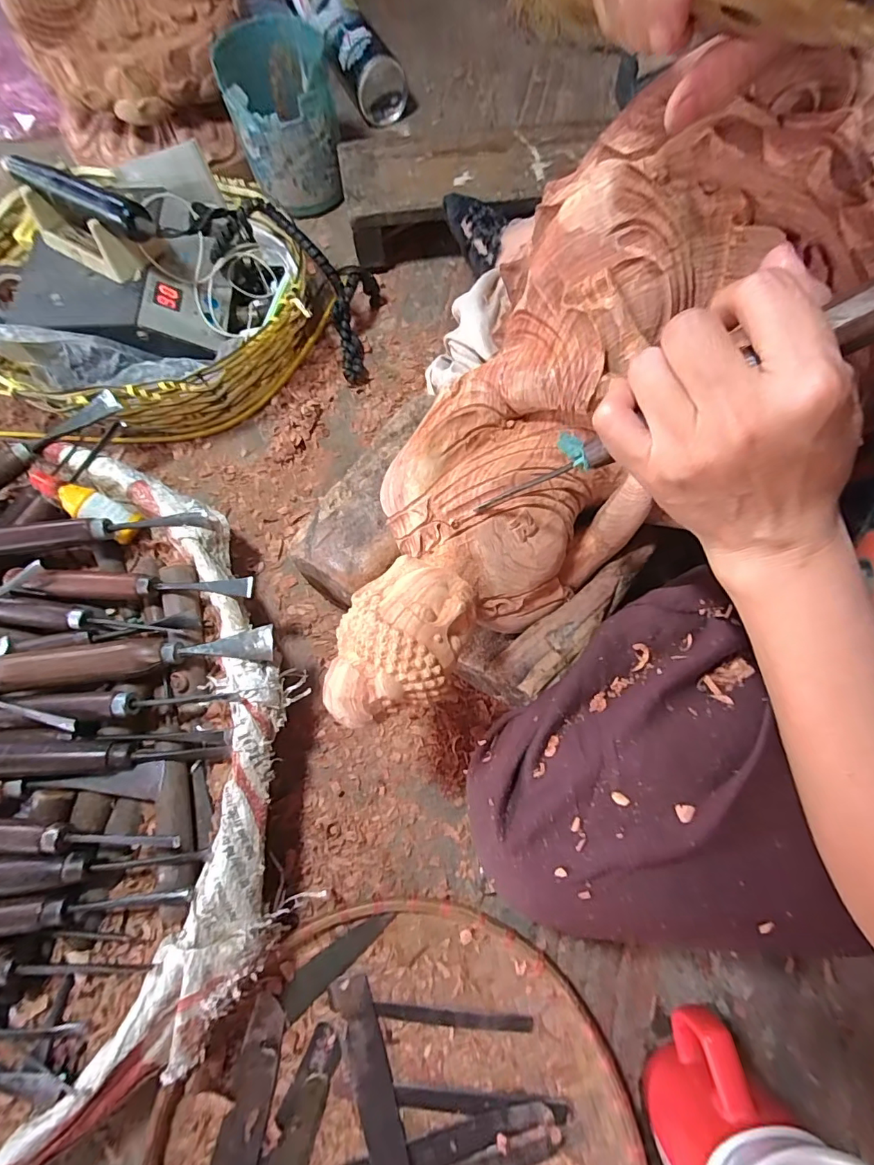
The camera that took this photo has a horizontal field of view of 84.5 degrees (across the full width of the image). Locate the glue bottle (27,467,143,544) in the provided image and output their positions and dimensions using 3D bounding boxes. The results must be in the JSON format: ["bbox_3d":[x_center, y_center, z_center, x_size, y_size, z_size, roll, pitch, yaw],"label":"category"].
[{"bbox_3d":[-0.262,-0.059,0.356,0.082,0.031,0.024,30,74,-12],"label":"glue bottle"}]

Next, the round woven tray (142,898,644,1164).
[{"bbox_3d":[-0.028,0.361,0.286,0.279,0.048,0.294,0,70,1],"label":"round woven tray"}]

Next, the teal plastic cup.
[{"bbox_3d":[-0.164,-0.494,0.521,0.104,0.120,0.114,-12,70,-4],"label":"teal plastic cup"}]

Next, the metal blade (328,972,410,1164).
[{"bbox_3d":[-0.038,0.332,0.304,0.024,0.004,0.146,-18,68,-9],"label":"metal blade"}]

